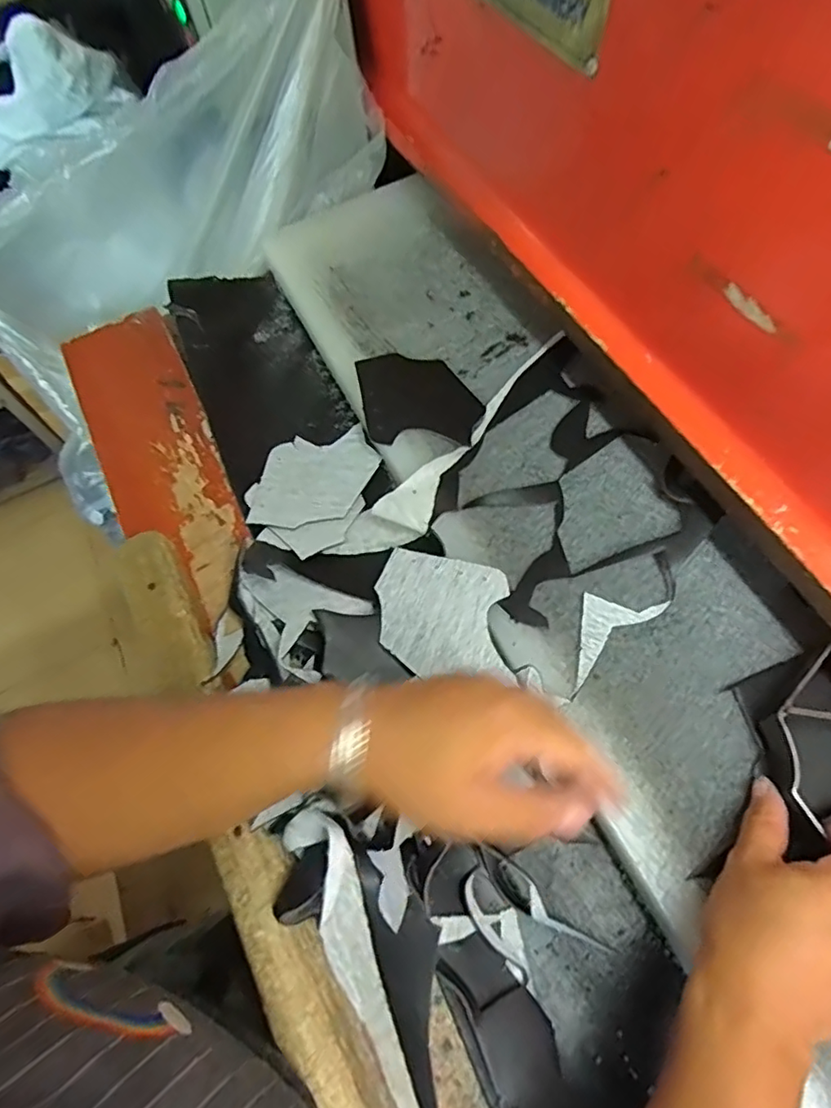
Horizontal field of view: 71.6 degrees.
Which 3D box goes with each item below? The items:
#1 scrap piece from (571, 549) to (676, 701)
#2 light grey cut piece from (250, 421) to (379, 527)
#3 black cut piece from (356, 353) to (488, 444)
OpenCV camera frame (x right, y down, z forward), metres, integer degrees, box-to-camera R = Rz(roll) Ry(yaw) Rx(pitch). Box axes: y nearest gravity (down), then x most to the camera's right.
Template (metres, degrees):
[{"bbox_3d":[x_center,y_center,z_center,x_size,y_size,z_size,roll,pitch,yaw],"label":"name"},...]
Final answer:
[{"bbox_3d":[0.148,0.047,0.434,0.127,0.006,0.044,-40,68,-12],"label":"scrap piece"},{"bbox_3d":[-0.095,-0.072,0.542,0.122,0.007,0.099,-13,59,-11],"label":"light grey cut piece"},{"bbox_3d":[0.002,-0.146,0.542,0.118,0.005,0.097,5,65,5],"label":"black cut piece"}]

